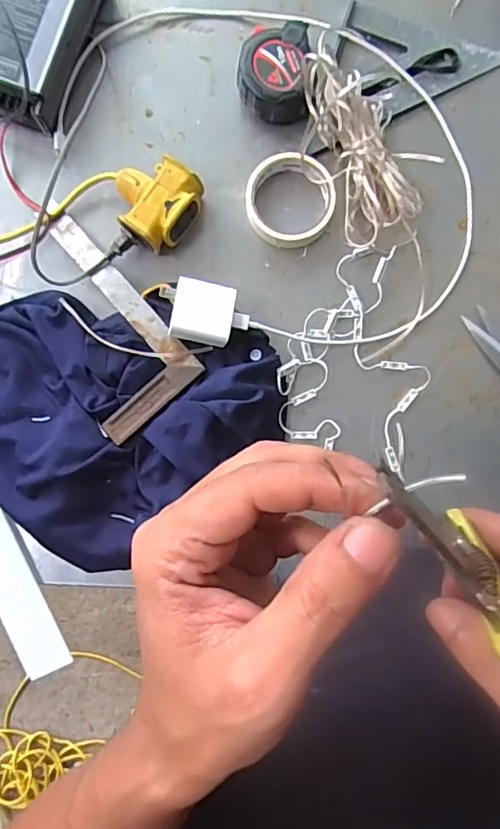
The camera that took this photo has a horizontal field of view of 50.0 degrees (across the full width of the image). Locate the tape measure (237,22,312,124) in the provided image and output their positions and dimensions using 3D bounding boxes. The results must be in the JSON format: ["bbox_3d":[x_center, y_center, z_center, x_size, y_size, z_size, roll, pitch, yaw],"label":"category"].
[{"bbox_3d":[0.025,-0.343,0.547,0.071,0.043,0.082,3,87,1],"label":"tape measure"}]

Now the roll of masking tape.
[{"bbox_3d":[0.040,-0.215,0.545,0.091,0.027,0.087,0,87,0],"label":"roll of masking tape"}]

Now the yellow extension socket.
[{"bbox_3d":[-0.095,-0.215,0.541,0.080,0.045,0.084,39,88,2],"label":"yellow extension socket"}]

